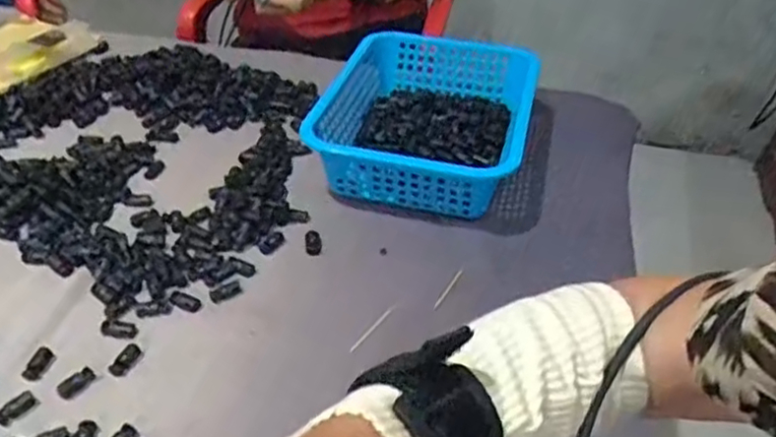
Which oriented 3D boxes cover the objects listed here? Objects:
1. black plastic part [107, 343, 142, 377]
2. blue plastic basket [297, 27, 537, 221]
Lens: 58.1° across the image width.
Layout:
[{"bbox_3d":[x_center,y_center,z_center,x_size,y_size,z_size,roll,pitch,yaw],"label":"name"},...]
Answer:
[{"bbox_3d":[-0.207,0.110,0.551,0.015,0.007,0.031,17,39,16],"label":"black plastic part"},{"bbox_3d":[0.046,-0.119,0.806,0.213,0.095,0.292,13,38,11],"label":"blue plastic basket"}]

